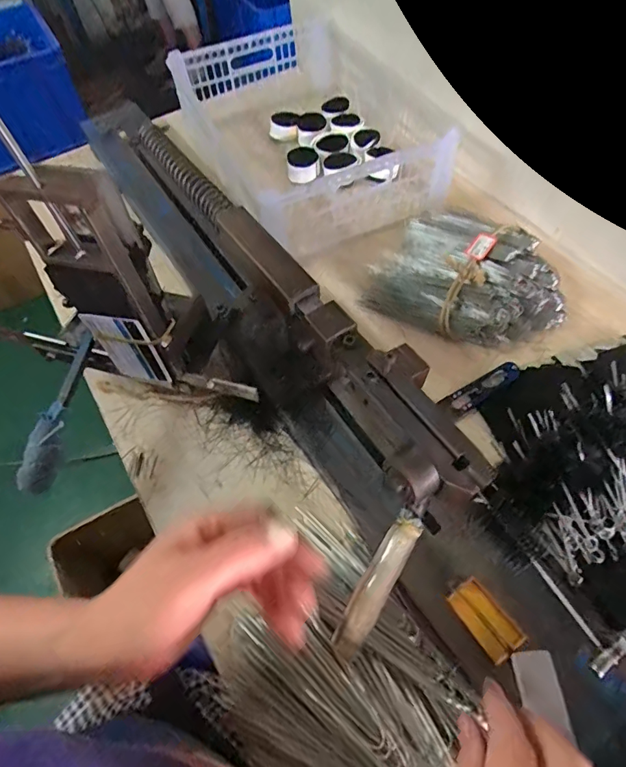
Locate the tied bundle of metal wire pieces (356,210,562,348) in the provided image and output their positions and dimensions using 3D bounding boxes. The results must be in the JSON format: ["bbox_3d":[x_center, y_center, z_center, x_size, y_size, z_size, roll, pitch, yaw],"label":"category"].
[{"bbox_3d":[0.183,-0.127,0.532,0.214,0.059,0.157,17,60,14],"label":"tied bundle of metal wire pieces"}]

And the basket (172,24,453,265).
[{"bbox_3d":[-0.008,-0.363,0.655,0.282,0.117,0.370,-27,60,-13],"label":"basket"}]

